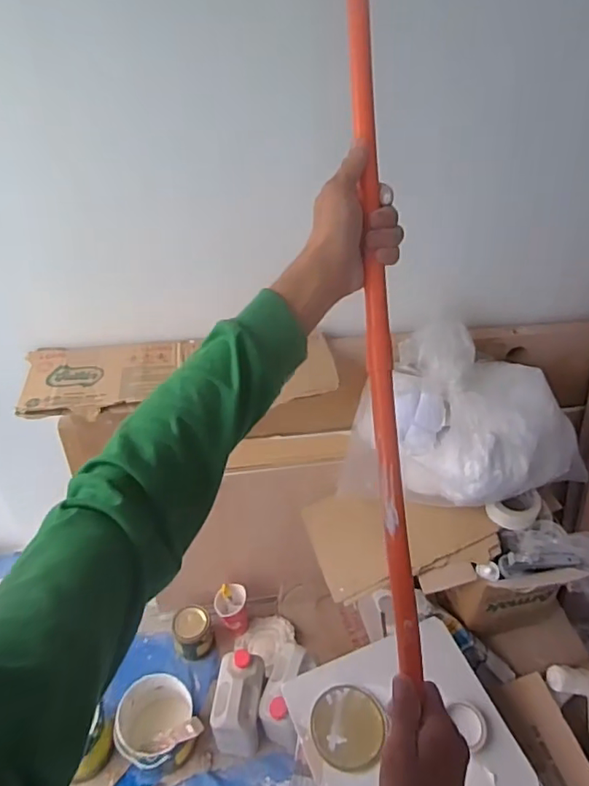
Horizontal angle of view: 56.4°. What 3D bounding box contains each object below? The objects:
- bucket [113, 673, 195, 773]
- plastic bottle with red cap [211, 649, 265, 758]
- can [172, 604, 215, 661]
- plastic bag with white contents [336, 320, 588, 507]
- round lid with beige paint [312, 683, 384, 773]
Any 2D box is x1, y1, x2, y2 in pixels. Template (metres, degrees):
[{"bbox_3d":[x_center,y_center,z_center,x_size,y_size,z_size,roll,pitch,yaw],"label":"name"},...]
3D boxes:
[{"bbox_3d":[-0.329,0.797,1.316,0.178,0.196,0.179,1,44,-1],"label":"bucket"},{"bbox_3d":[-0.136,0.763,1.351,0.111,0.202,0.178,4,44,2],"label":"plastic bottle with red cap"},{"bbox_3d":[-0.281,0.663,1.526,0.107,0.103,0.110,1,44,-1],"label":"can"},{"bbox_3d":[0.405,0.103,1.253,0.533,0.350,0.305,20,47,18],"label":"plastic bag with white contents"},{"bbox_3d":[0.109,0.685,1.129,0.143,0.006,0.144,0,55,0],"label":"round lid with beige paint"}]

